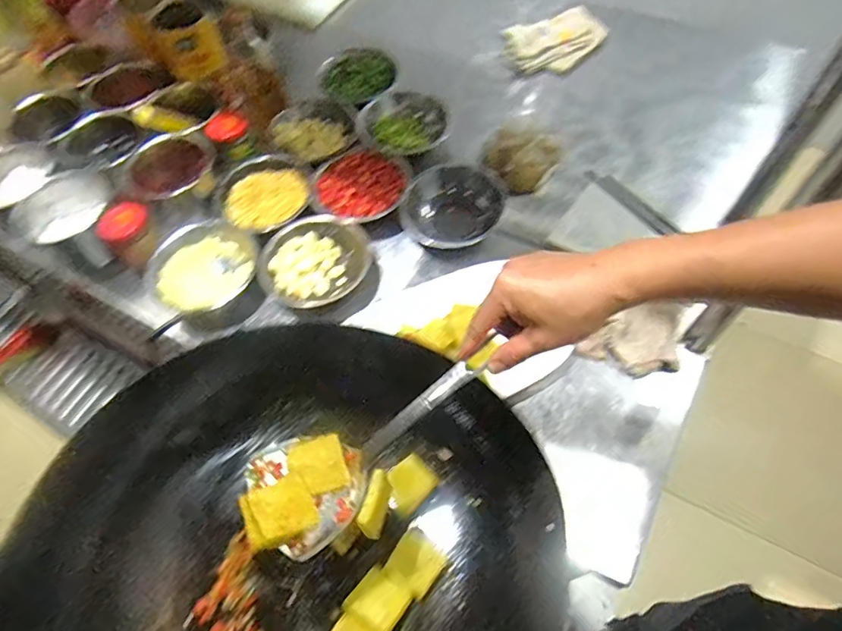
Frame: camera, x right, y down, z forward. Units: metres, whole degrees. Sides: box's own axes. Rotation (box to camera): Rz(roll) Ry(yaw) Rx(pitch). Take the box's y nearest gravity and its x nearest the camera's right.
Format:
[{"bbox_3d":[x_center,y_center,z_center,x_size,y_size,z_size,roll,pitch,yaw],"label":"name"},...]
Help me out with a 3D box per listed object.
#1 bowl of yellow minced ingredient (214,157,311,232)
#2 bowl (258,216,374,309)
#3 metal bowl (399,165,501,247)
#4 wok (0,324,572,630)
[{"bbox_3d":[-0.263,-0.201,0.888,0.157,0.045,0.138,-27,62,-12],"label":"bowl of yellow minced ingredient"},{"bbox_3d":[-0.160,-0.081,0.821,0.159,0.064,0.147,-1,60,2],"label":"bowl"},{"bbox_3d":[0.050,-0.177,0.841,0.141,0.047,0.155,-1,60,2],"label":"metal bowl"},{"bbox_3d":[-0.111,0.191,0.473,0.384,0.127,0.401,-1,60,2],"label":"wok"}]

